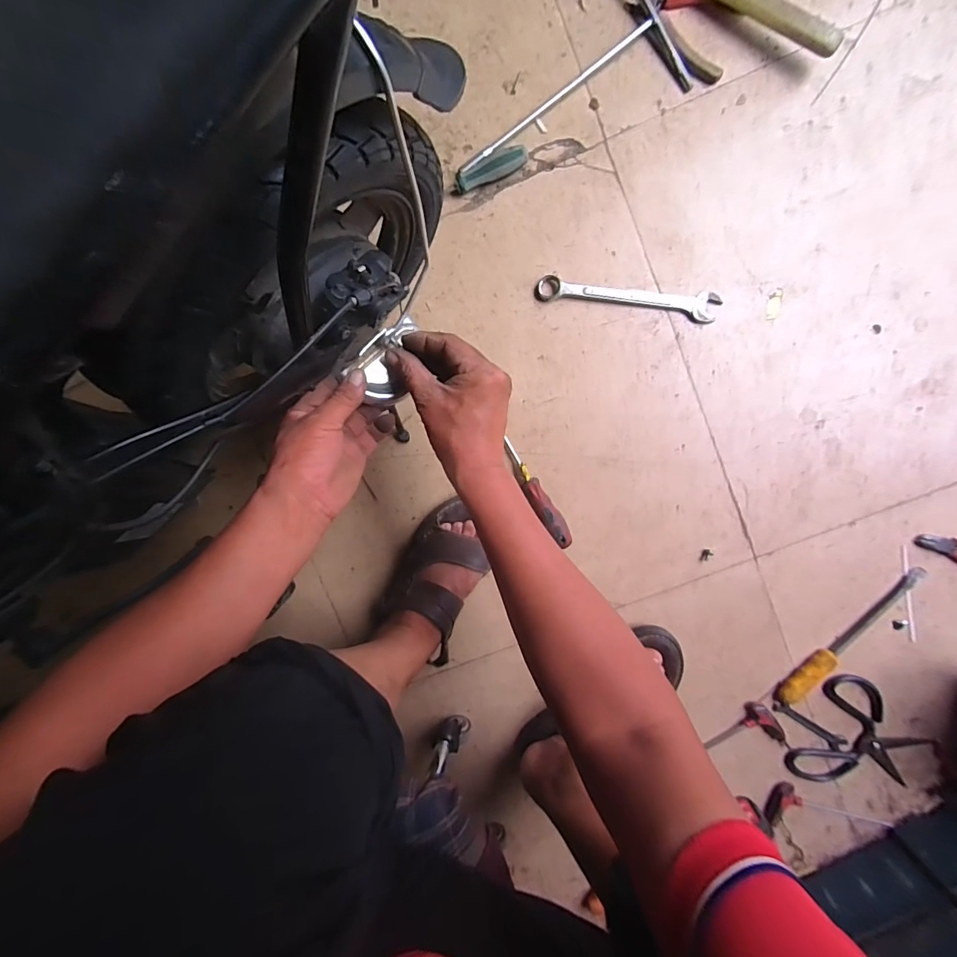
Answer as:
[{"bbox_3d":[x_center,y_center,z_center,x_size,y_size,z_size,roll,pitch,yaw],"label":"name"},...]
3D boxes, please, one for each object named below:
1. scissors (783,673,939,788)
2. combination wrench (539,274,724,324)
[{"bbox_3d":[0.576,0.394,0.647,0.184,0.006,0.171,23,97,-1],"label":"scissors"},{"bbox_3d":[0.199,-0.239,0.577,0.235,0.012,0.037,6,97,1],"label":"combination wrench"}]

